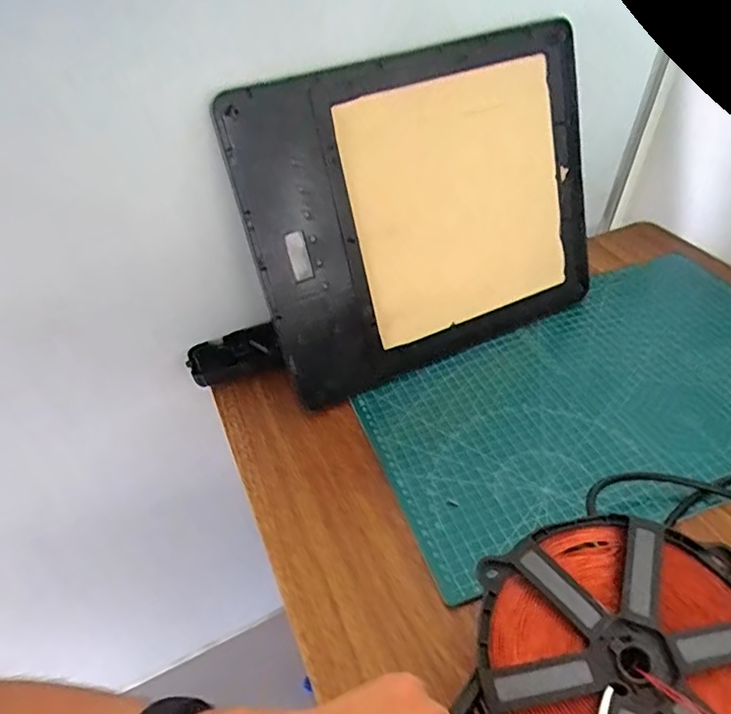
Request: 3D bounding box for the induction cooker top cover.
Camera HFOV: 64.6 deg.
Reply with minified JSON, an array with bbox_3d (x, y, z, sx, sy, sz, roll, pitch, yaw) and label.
[{"bbox_3d":[0.063,-0.138,0.557,0.350,0.284,0.032,-22,23,-17],"label":"induction cooker top cover"}]

